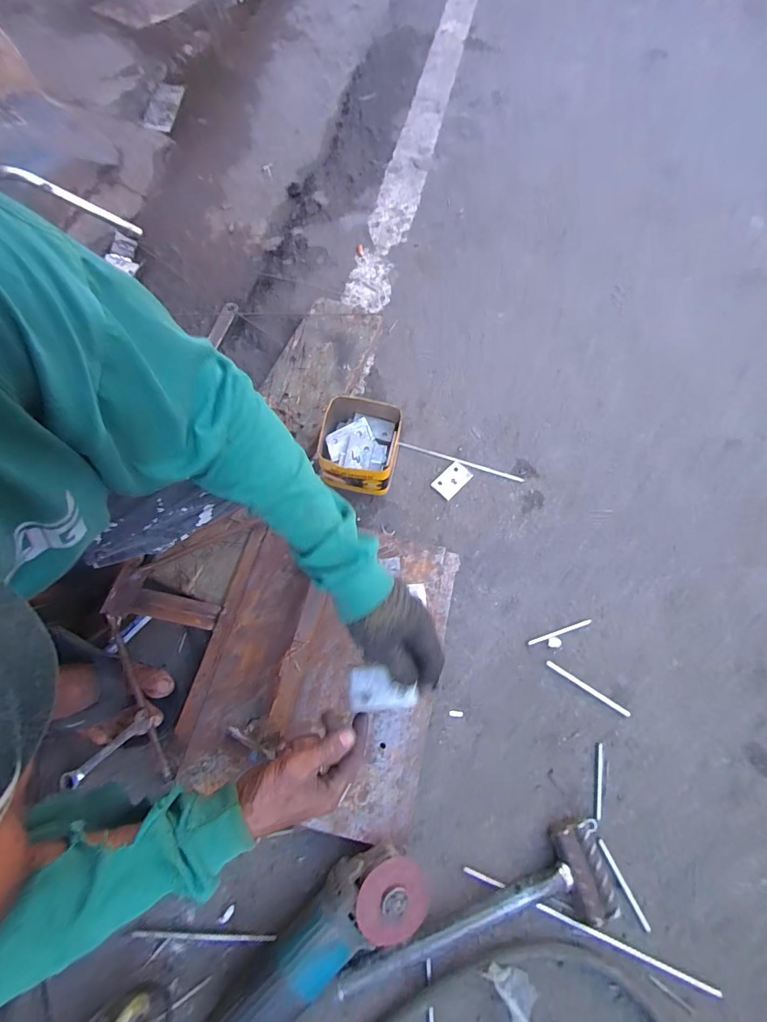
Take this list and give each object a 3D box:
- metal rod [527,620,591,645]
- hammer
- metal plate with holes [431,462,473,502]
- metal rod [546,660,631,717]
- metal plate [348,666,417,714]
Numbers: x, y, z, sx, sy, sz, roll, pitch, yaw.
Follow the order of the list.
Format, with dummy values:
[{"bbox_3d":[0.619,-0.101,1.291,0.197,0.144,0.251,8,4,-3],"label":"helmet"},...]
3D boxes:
[{"bbox_3d":[0.264,0.182,0.621,0.104,0.004,0.006,-16,70,-8],"label":"metal rod"},{"bbox_3d":[0.118,0.473,0.479,0.336,0.045,0.101,-16,70,-9],"label":"hammer"},{"bbox_3d":[0.117,-0.053,0.708,0.068,0.007,0.041,-43,76,-16],"label":"metal plate with holes"},{"bbox_3d":[0.292,0.254,0.595,0.126,0.004,0.009,32,71,10],"label":"metal rod"},{"bbox_3d":[-0.003,0.181,0.425,0.069,0.004,0.042,-9,81,9],"label":"metal plate"}]

